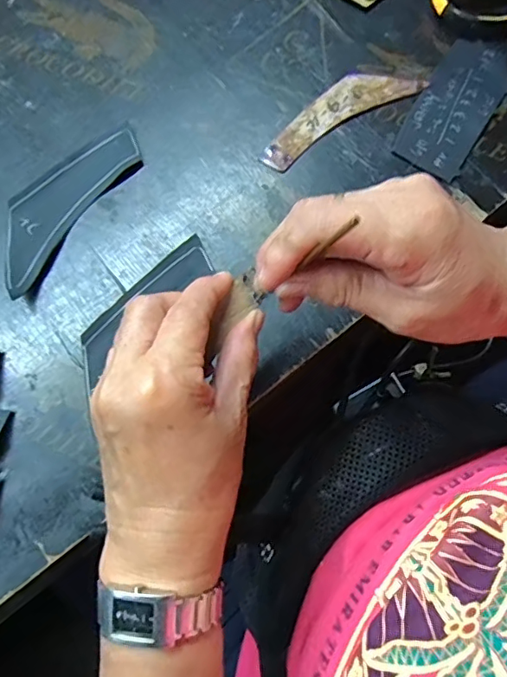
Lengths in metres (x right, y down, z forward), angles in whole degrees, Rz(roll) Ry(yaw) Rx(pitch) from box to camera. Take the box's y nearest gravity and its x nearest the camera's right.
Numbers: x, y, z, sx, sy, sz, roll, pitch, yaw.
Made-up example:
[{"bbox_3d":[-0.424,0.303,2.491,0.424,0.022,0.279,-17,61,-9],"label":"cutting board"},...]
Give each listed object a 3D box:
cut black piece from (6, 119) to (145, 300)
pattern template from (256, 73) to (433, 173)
[{"bbox_3d":[-0.131,-0.094,0.359,0.047,0.010,0.134,35,79,5],"label":"cut black piece"},{"bbox_3d":[0.059,-0.162,0.377,0.126,0.004,0.035,-32,78,-7],"label":"pattern template"}]

